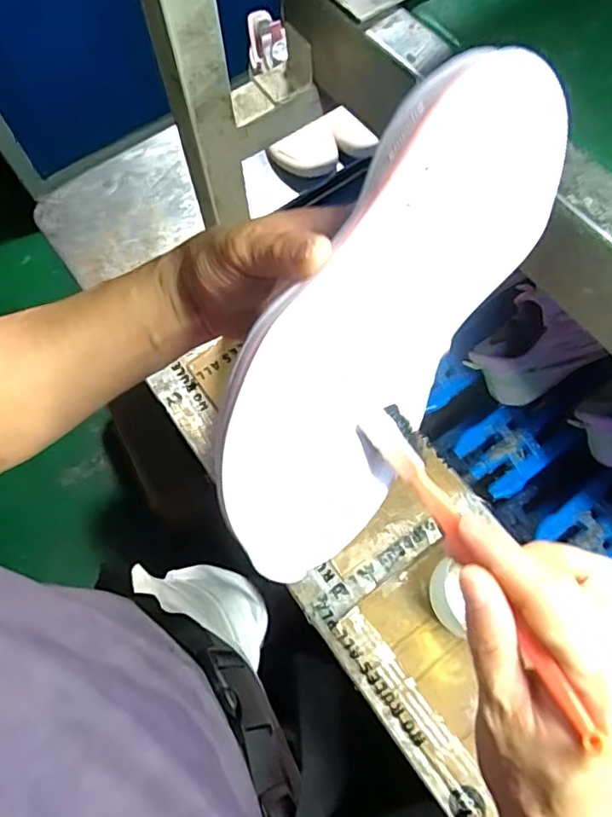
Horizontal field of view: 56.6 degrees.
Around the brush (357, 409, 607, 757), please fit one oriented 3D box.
[{"bbox_3d":[0.072,0.068,0.264,0.018,0.025,0.161,-24,56,-12],"label":"brush"}]

